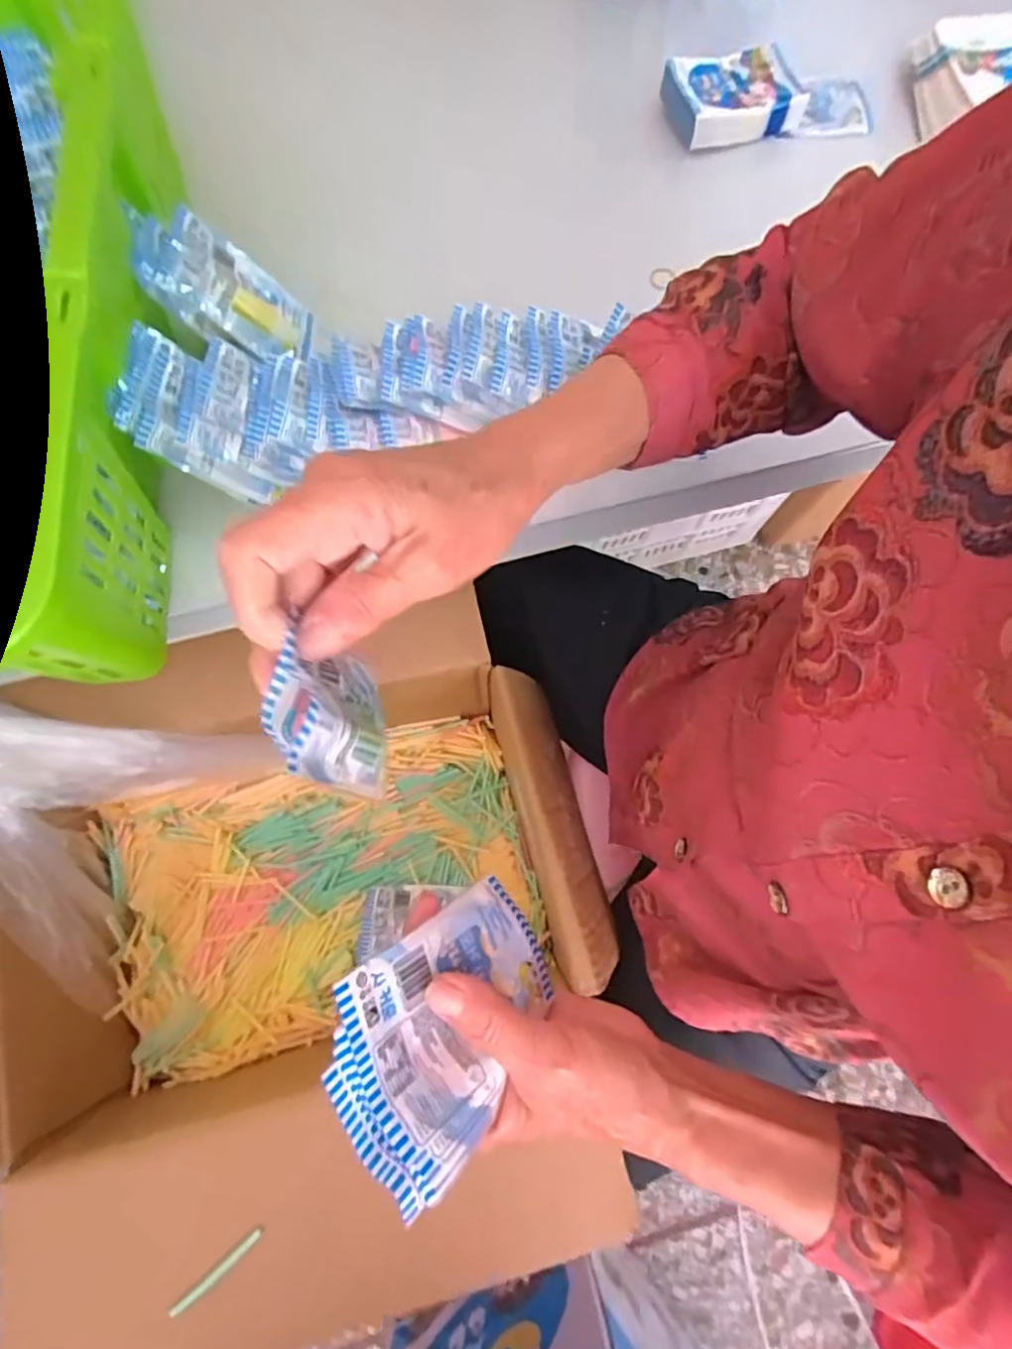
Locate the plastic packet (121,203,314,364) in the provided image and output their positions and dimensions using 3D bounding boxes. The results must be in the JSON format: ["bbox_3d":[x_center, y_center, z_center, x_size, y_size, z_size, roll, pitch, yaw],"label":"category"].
[{"bbox_3d":[-0.186,-0.256,0.405,0.023,0.117,0.064,-10,75,40],"label":"plastic packet"}]

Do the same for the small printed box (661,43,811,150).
[{"bbox_3d":[0.193,-0.495,0.517,0.115,0.031,0.069,-18,76,-6],"label":"small printed box"}]

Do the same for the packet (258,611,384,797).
[{"bbox_3d":[-0.068,0.015,0.242,0.028,0.077,0.057,1,74,-1],"label":"packet"}]

